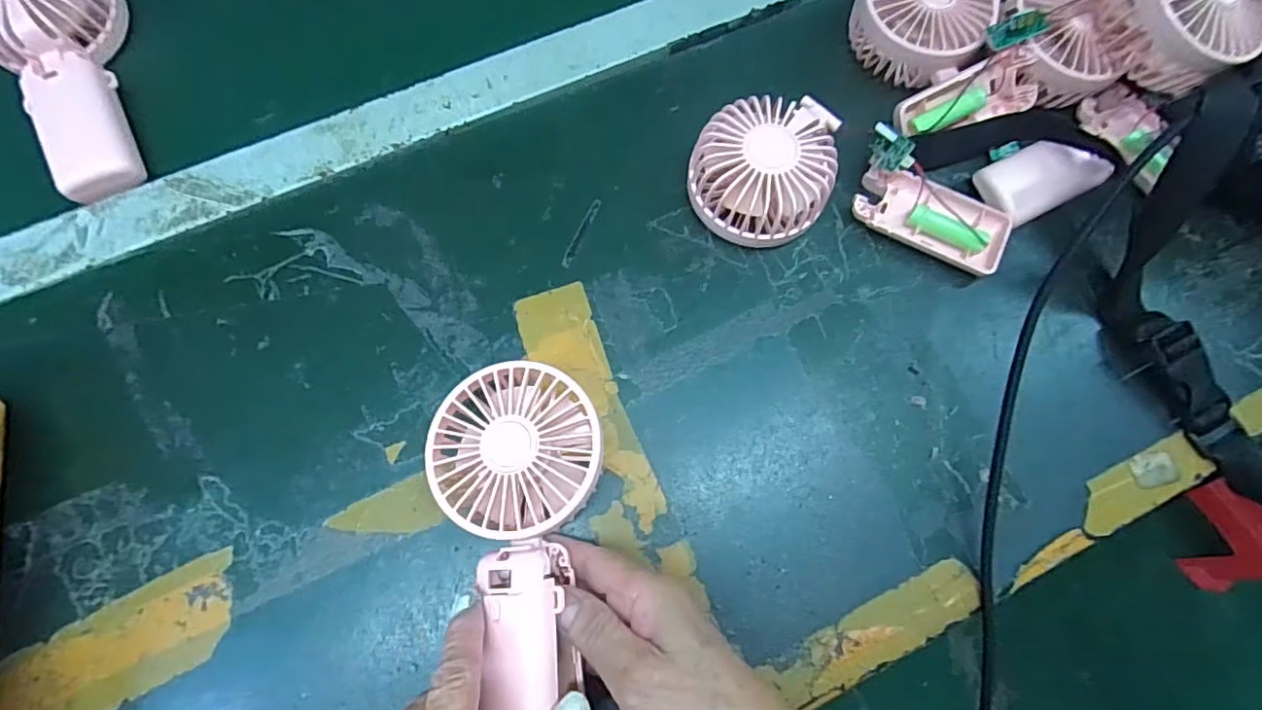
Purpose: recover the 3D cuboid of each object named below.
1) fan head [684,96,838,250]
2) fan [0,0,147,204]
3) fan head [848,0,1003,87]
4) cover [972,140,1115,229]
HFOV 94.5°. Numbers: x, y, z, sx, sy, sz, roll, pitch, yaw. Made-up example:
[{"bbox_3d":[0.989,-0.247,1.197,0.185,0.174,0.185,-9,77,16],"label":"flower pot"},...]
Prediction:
[{"bbox_3d":[0.080,-0.115,0.361,0.084,0.048,0.091,0,74,-2],"label":"fan head"},{"bbox_3d":[-0.345,-0.181,0.356,0.082,0.047,0.167,-34,78,-11],"label":"fan"},{"bbox_3d":[0.193,-0.225,0.392,0.085,0.046,0.083,28,75,6],"label":"fan head"},{"bbox_3d":[0.262,-0.114,0.372,0.076,0.015,0.042,-24,76,-8],"label":"cover"}]

